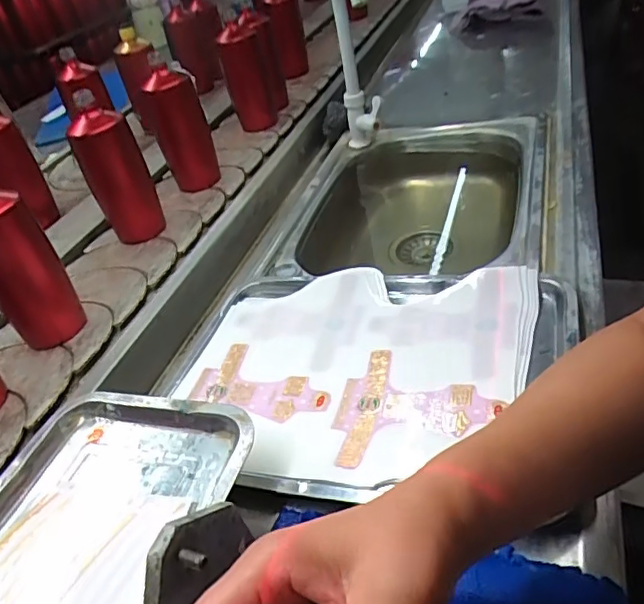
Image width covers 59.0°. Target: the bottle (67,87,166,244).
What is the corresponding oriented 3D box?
[{"bbox_3d":[-0.297,-0.184,0.819,0.081,0.199,0.098,-21,44,-18],"label":"bottle"}]

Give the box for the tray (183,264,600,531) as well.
[{"bbox_3d":[0.036,0.060,0.543,0.368,0.021,0.280,-1,37,22],"label":"tray"}]

